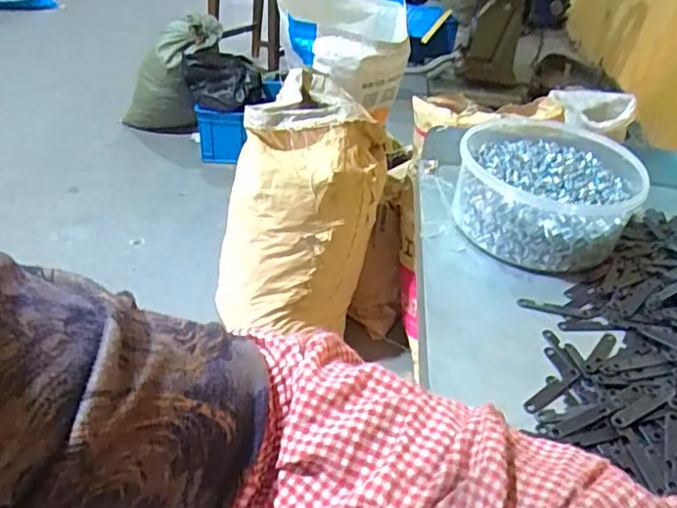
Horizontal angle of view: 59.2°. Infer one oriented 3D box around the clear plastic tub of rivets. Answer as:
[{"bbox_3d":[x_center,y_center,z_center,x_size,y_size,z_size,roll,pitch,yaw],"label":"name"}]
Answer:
[{"bbox_3d":[0.181,-0.058,0.525,0.149,0.061,0.168,16,39,13],"label":"clear plastic tub of rivets"}]

